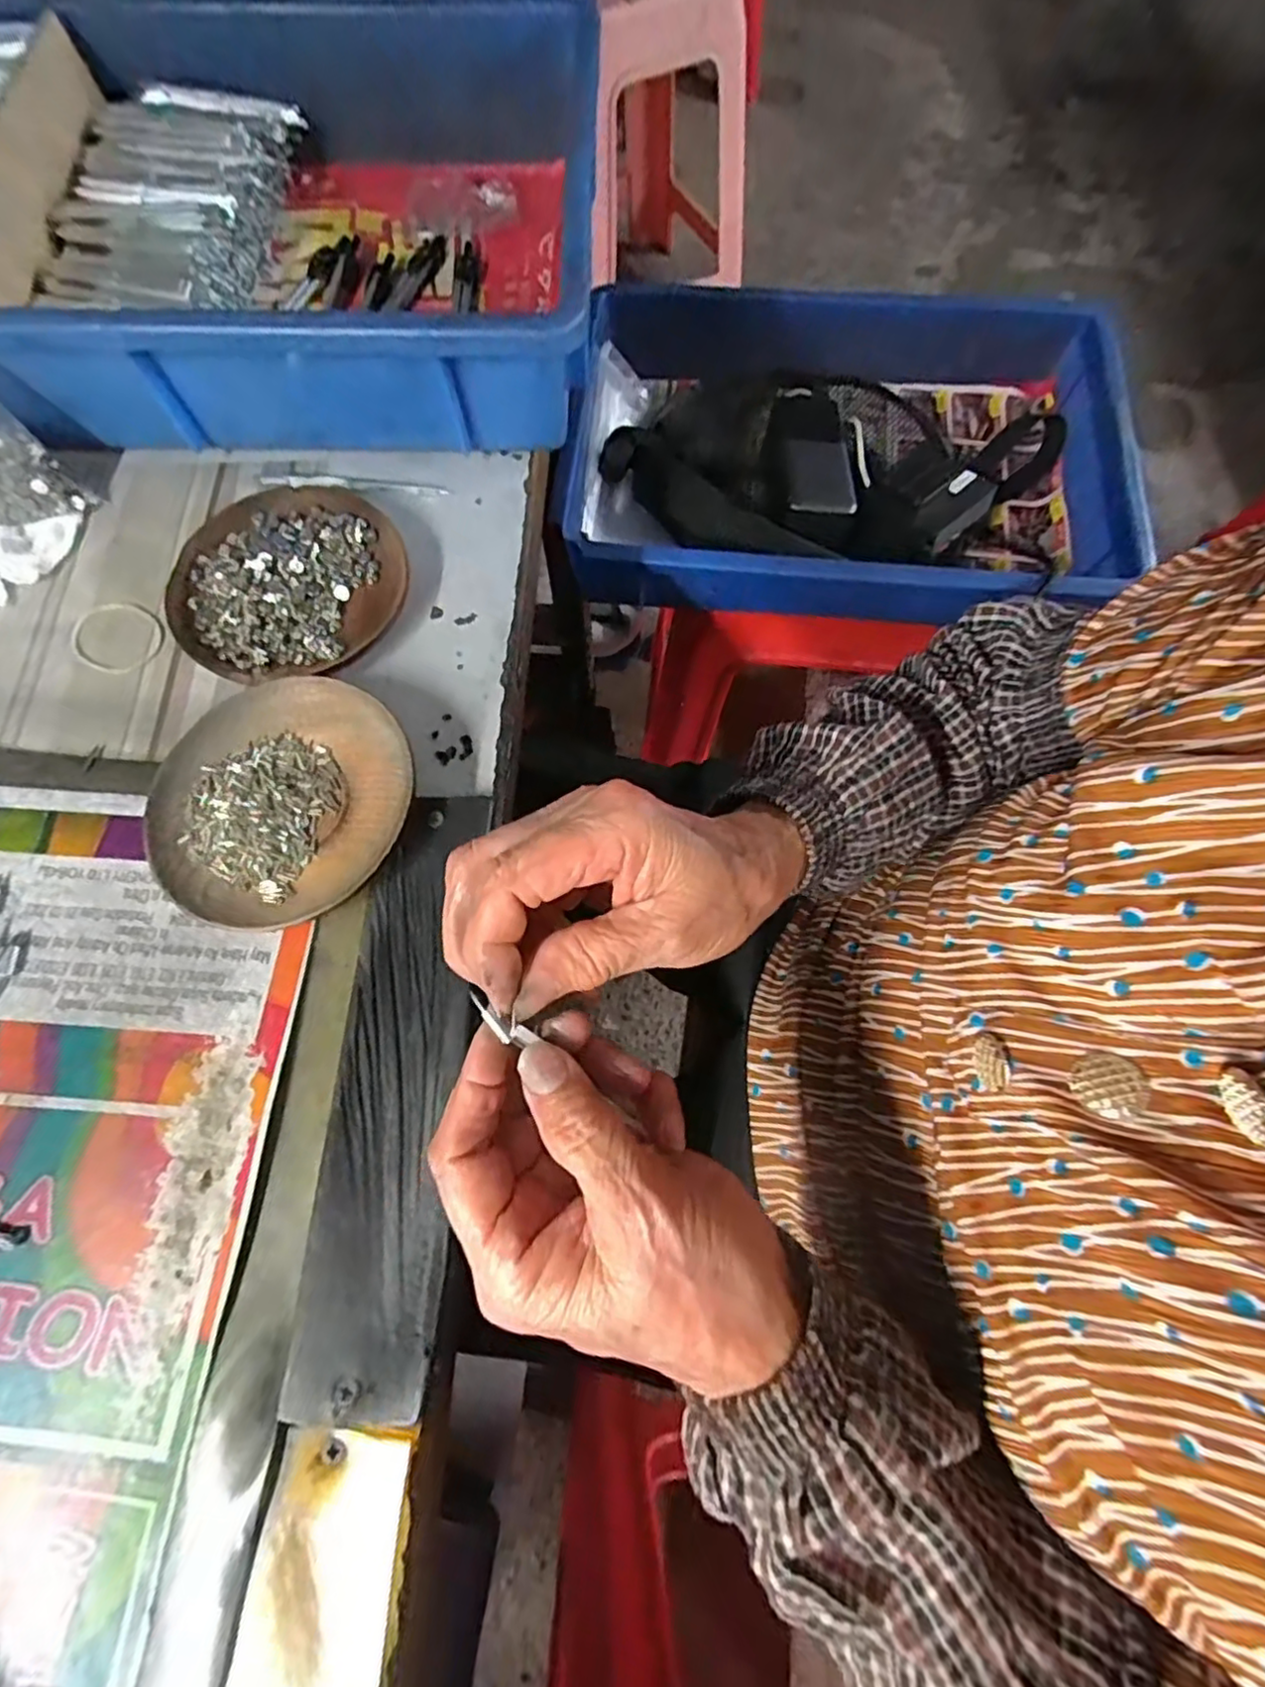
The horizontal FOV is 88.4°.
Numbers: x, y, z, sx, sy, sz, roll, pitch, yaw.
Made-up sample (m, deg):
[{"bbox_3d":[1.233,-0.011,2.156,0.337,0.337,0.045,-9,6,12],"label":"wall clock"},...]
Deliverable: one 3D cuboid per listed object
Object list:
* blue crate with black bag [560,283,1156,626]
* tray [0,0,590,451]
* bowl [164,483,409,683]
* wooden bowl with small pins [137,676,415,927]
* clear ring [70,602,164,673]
[{"bbox_3d":[0.166,-0.319,0.536,0.413,0.078,0.298,5,71,0],"label":"blue crate with black bag"},{"bbox_3d":[-0.233,-0.367,0.371,0.411,0.073,0.299,2,71,-1],"label":"tray"},{"bbox_3d":[-0.172,-0.133,0.330,0.111,0.017,0.112,0,71,-1],"label":"bowl"},{"bbox_3d":[-0.158,-0.021,0.287,0.121,0.025,0.110,0,71,-1],"label":"wooden bowl with small pins"},{"bbox_3d":[-0.262,-0.106,0.331,0.052,0.004,0.040,22,72,6],"label":"clear ring"}]

